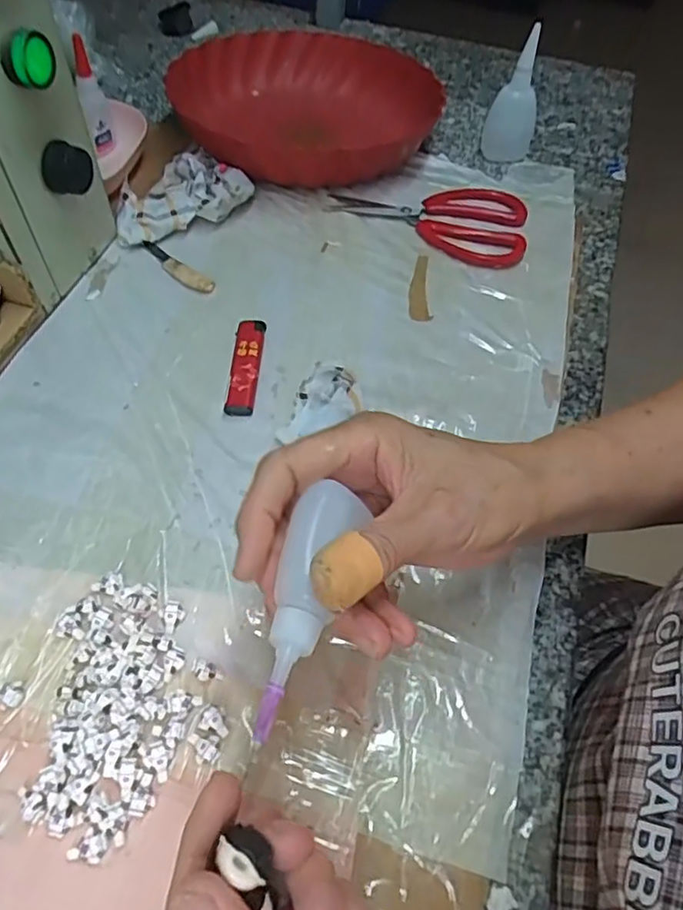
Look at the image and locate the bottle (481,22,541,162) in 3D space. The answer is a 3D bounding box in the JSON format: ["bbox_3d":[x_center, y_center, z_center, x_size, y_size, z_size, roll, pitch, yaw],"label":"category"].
[{"bbox_3d":[0.156,-0.316,0.532,0.043,0.098,0.035,19,57,9],"label":"bottle"}]

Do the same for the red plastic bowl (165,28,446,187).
[{"bbox_3d":[-0.033,-0.318,0.559,0.225,0.073,0.233,2,56,-2],"label":"red plastic bowl"}]

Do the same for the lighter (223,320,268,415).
[{"bbox_3d":[-0.063,-0.059,0.397,0.019,0.010,0.076,3,56,-2],"label":"lighter"}]

